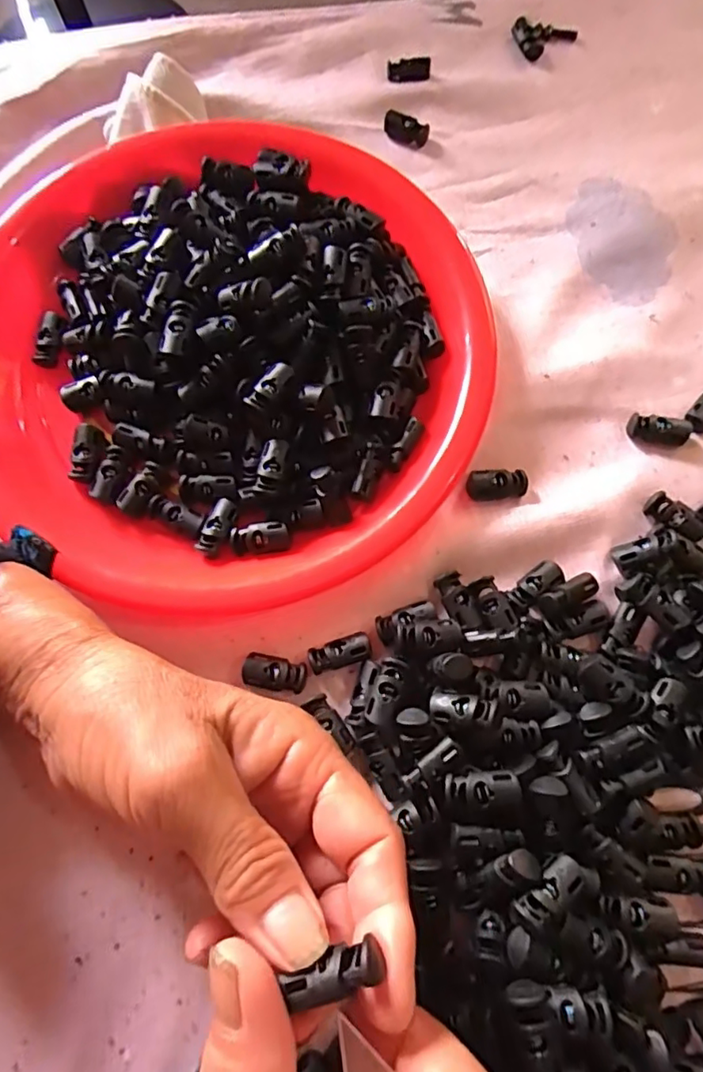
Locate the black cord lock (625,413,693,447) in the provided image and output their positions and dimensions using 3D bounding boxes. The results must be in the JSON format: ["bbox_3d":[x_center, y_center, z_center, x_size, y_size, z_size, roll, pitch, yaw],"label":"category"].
[{"bbox_3d":[0.152,-0.053,0.280,0.028,0.007,0.012,14,72,6],"label":"black cord lock"}]

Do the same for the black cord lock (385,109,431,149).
[{"bbox_3d":[0.033,-0.249,0.346,0.026,0.010,0.015,22,73,8],"label":"black cord lock"}]

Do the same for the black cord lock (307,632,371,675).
[{"bbox_3d":[-0.005,0.052,0.249,0.027,0.008,0.012,-15,72,-4],"label":"black cord lock"}]

